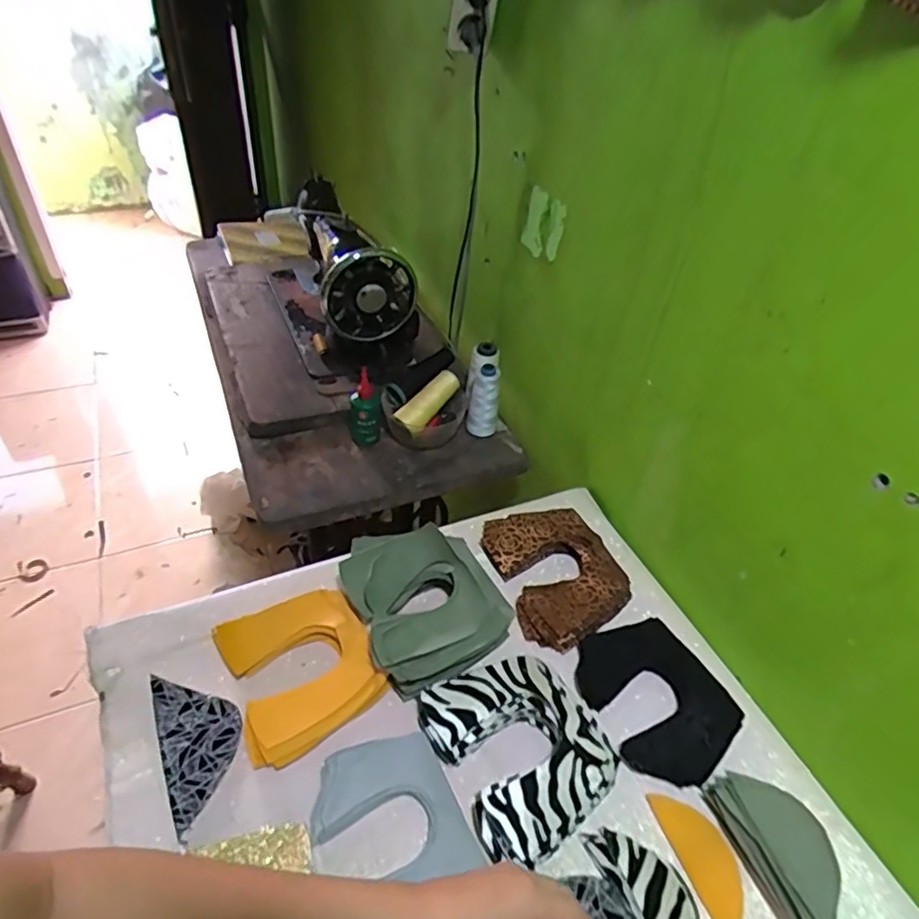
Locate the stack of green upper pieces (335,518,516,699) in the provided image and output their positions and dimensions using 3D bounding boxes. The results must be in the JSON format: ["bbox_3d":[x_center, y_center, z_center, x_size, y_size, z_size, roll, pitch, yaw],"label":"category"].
[{"bbox_3d":[-0.038,0.150,0.645,0.144,0.072,0.164,-17,48,-24],"label":"stack of green upper pieces"}]

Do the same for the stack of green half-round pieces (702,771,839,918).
[{"bbox_3d":[0.273,0.330,0.515,0.066,0.037,0.127,-14,46,-21],"label":"stack of green half-round pieces"}]

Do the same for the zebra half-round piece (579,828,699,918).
[{"bbox_3d":[0.160,0.353,0.487,0.060,0.021,0.118,-12,46,-20],"label":"zebra half-round piece"}]

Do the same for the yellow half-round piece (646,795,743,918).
[{"bbox_3d":[0.213,0.344,0.522,0.044,0.006,0.110,-18,43,-10],"label":"yellow half-round piece"}]

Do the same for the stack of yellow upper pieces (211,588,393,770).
[{"bbox_3d":[-0.155,0.207,0.605,0.137,0.026,0.148,-17,48,-24],"label":"stack of yellow upper pieces"}]

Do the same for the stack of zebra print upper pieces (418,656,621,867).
[{"bbox_3d":[0.057,0.262,0.555,0.139,0.036,0.167,-19,48,-25],"label":"stack of zebra print upper pieces"}]

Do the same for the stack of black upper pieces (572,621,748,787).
[{"bbox_3d":[0.196,0.238,0.615,0.124,0.031,0.167,-20,49,-26],"label":"stack of black upper pieces"}]

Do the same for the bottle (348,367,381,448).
[{"bbox_3d":[-0.134,-0.072,0.858,0.046,0.104,0.045,1,43,-7],"label":"bottle"}]

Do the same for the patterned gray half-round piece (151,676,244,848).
[{"bbox_3d":[-0.238,0.259,0.559,0.069,0.004,0.144,-15,48,-25],"label":"patterned gray half-round piece"}]

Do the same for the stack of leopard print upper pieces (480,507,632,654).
[{"bbox_3d":[0.110,0.129,0.720,0.139,0.039,0.174,-19,49,-26],"label":"stack of leopard print upper pieces"}]

